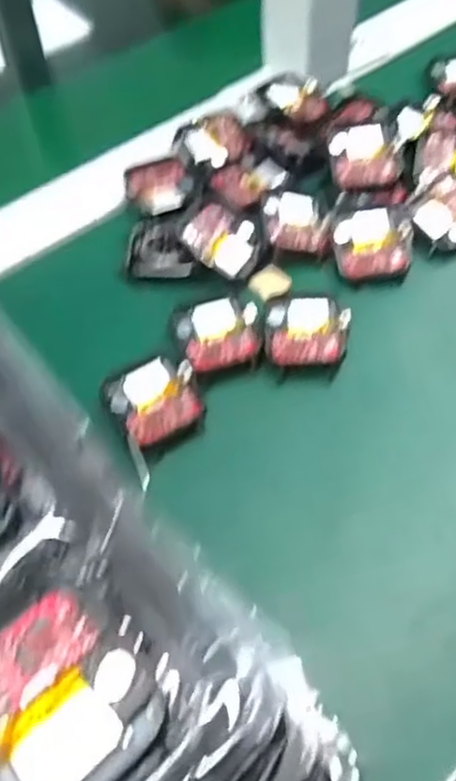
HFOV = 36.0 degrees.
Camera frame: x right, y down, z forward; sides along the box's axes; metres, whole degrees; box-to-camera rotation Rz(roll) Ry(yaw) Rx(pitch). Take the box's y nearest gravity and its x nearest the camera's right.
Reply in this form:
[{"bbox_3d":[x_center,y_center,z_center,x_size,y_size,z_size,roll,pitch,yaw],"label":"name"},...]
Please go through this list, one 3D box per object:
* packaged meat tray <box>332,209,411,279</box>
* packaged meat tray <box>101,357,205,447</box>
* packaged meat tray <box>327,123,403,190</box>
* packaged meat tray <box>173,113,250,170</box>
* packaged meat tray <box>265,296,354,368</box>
[{"bbox_3d":[0.073,-0.075,0.356,0.038,0.013,0.037,-3,55,0],"label":"packaged meat tray"},{"bbox_3d":[-0.032,0.004,0.309,0.037,0.011,0.040,-28,59,-17],"label":"packaged meat tray"},{"bbox_3d":[0.074,-0.127,0.381,0.037,0.008,0.036,-13,76,2],"label":"packaged meat tray"},{"bbox_3d":[-0.007,-0.146,0.405,0.035,0.008,0.040,37,64,24],"label":"packaged meat tray"},{"bbox_3d":[0.037,-0.028,0.329,0.037,0.014,0.040,3,55,4],"label":"packaged meat tray"}]

